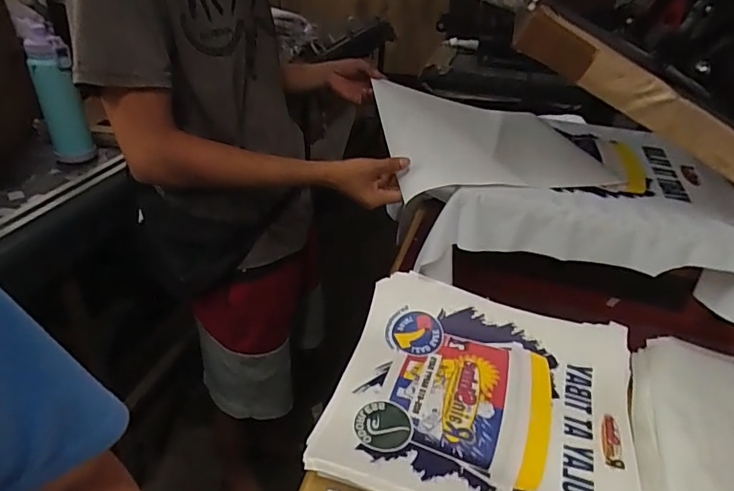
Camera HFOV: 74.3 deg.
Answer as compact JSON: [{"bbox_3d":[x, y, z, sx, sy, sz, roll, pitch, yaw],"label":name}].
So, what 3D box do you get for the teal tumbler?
[{"bbox_3d":[-0.645,-0.299,1.021,0.080,0.262,0.076,-19,39,-29],"label":"teal tumbler"}]

